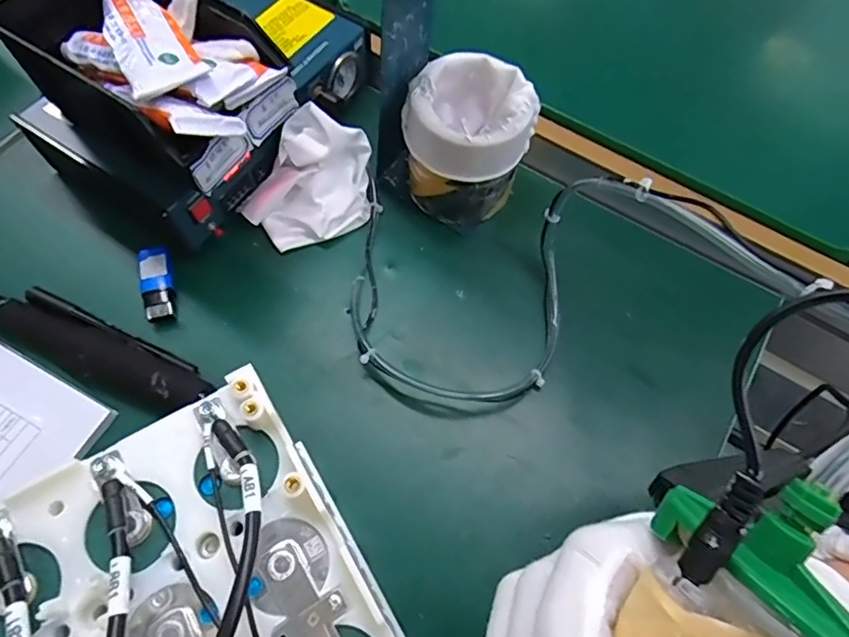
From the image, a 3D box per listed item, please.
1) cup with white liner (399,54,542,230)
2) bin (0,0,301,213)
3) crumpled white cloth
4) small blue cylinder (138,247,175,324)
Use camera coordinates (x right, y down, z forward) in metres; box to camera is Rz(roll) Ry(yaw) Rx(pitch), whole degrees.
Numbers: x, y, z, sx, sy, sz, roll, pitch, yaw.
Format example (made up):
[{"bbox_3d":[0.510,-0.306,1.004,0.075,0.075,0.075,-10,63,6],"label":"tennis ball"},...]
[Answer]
[{"bbox_3d":[0.030,-0.131,0.414,0.081,0.093,0.080,1,64,-2],"label":"cup with white liner"},{"bbox_3d":[-0.184,-0.164,0.364,0.188,0.075,0.107,33,67,12],"label":"bin"},{"bbox_3d":[-0.089,-0.105,0.416,0.101,0.061,0.077,-13,66,-10],"label":"crumpled white cloth"},{"bbox_3d":[-0.193,-0.024,0.397,0.020,0.012,0.057,-10,65,-8],"label":"small blue cylinder"}]

